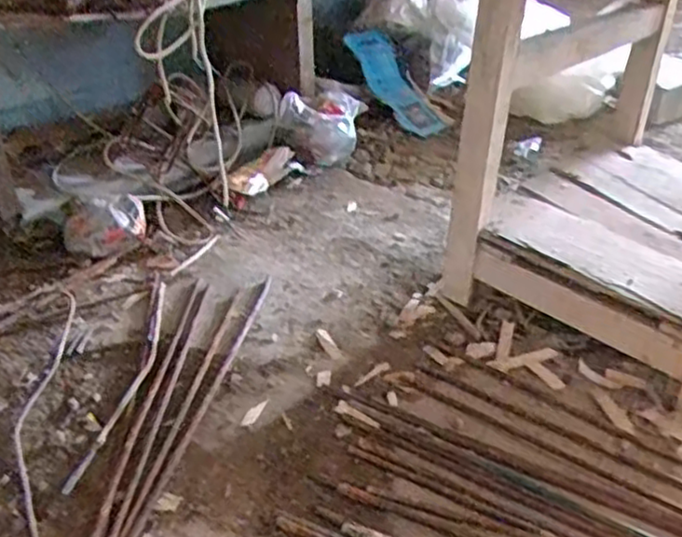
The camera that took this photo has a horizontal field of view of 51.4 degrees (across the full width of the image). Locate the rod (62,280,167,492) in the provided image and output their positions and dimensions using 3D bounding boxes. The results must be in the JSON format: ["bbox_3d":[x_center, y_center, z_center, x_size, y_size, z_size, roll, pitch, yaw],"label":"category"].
[{"bbox_3d":[-0.307,0.140,1.057,0.055,0.010,0.456,1,33,2],"label":"rod"}]

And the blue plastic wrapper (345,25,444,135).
[{"bbox_3d":[0.133,-0.476,1.832,0.140,0.028,0.328,-26,78,-34],"label":"blue plastic wrapper"}]

